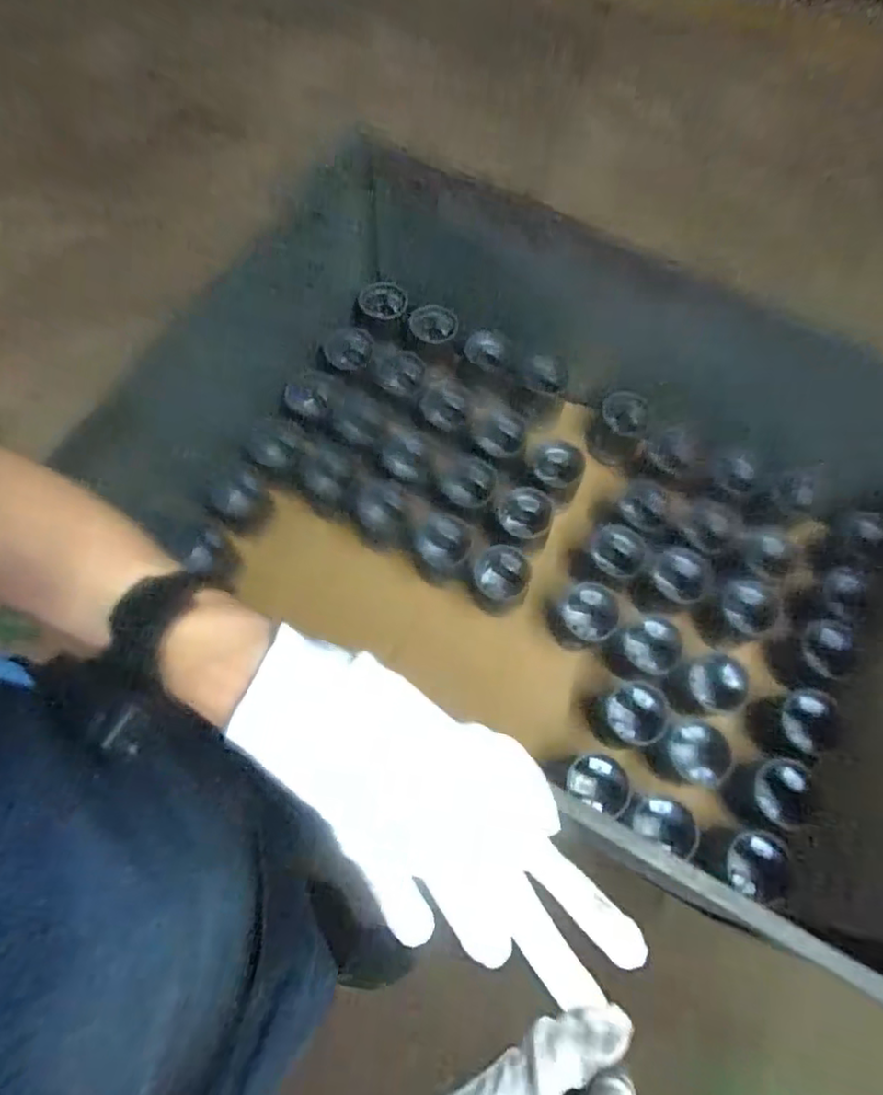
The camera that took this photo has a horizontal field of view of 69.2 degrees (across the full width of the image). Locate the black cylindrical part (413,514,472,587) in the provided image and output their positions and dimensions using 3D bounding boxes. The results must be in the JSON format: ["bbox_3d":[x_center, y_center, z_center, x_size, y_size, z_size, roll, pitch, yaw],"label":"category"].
[{"bbox_3d":[0.001,0.006,1.067,0.087,0.088,0.088,1,69,-2],"label":"black cylindrical part"}]

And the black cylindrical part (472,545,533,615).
[{"bbox_3d":[0.095,0.055,1.040,0.096,0.109,0.091,1,69,-2],"label":"black cylindrical part"}]

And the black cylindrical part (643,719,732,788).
[{"bbox_3d":[0.363,0.304,0.944,0.088,0.103,0.083,1,69,-2],"label":"black cylindrical part"}]

